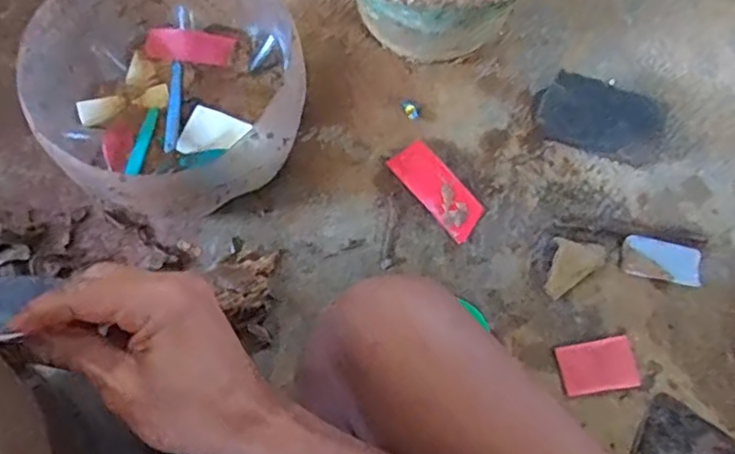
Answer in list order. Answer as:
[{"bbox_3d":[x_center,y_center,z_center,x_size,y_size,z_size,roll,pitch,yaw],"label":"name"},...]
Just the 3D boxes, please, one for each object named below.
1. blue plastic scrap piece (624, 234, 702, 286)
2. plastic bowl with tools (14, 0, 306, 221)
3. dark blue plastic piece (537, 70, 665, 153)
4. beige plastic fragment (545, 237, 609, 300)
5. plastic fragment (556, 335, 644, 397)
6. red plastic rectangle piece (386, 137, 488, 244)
[{"bbox_3d":[0.292,0.034,0.625,0.073,0.010,0.038,12,70,3],"label":"blue plastic scrap piece"},{"bbox_3d":[-0.188,-0.132,0.615,0.236,0.121,0.253,0,70,-1],"label":"plastic bowl with tools"},{"bbox_3d":[0.238,-0.113,0.648,0.120,0.068,0.016,16,33,-1],"label":"dark blue plastic piece"},{"bbox_3d":[0.199,0.032,0.616,0.071,0.015,0.043,-34,75,-12],"label":"beige plastic fragment"},{"bbox_3d":[0.217,0.129,0.589,0.070,0.007,0.046,-8,71,-4],"label":"plastic fragment"},{"bbox_3d":[0.073,-0.040,0.642,0.048,0.014,0.109,-39,76,-14],"label":"red plastic rectangle piece"}]

